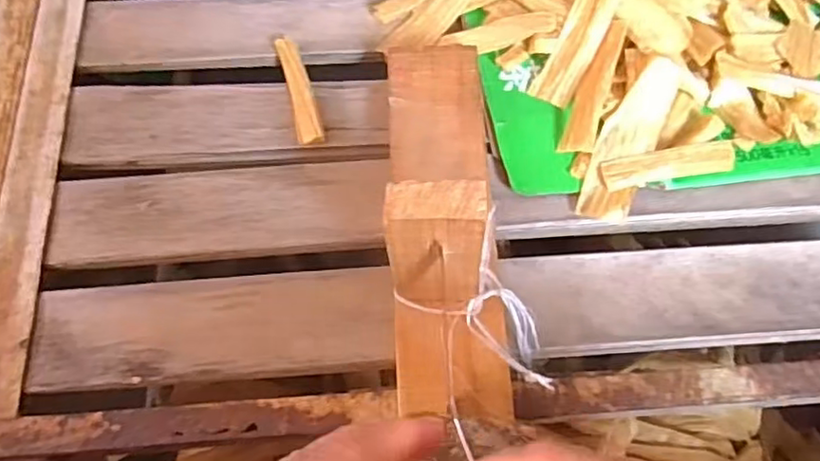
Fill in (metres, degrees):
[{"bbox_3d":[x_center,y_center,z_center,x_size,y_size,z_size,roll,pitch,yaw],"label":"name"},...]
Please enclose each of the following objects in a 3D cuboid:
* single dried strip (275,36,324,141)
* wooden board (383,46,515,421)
[{"bbox_3d":[-0.074,-0.095,0.427,0.016,0.012,0.089,-13,67,-8],"label":"single dried strip"},{"bbox_3d":[0.018,-0.025,0.335,0.061,0.124,0.235,-1,66,-2],"label":"wooden board"}]

